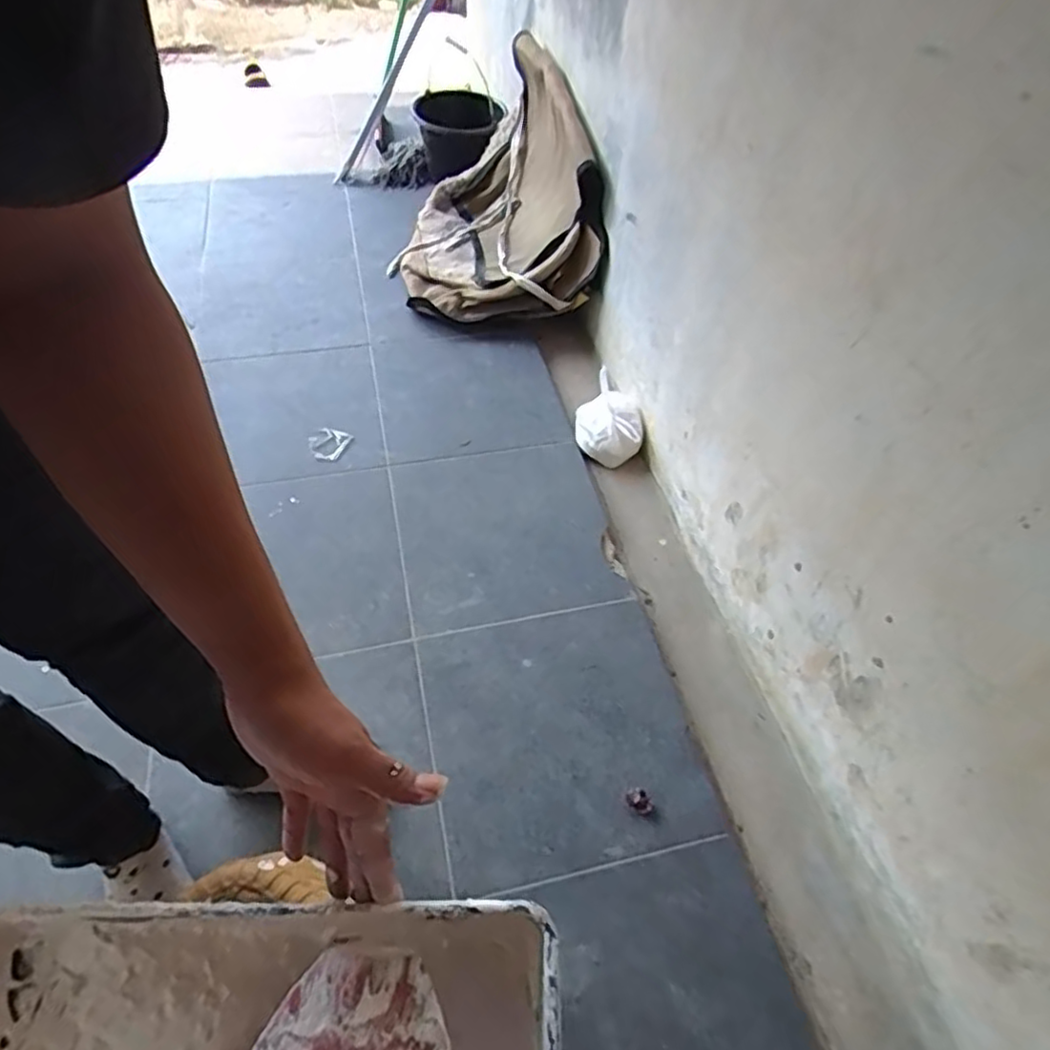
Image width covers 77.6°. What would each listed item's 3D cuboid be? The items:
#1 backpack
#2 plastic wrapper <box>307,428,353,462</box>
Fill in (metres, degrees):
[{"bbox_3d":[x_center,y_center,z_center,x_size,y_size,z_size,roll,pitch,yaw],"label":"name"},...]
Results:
[{"bbox_3d":[-0.091,-0.815,1.607,0.465,0.449,0.600,-1,53,-6],"label":"backpack"},{"bbox_3d":[-0.407,-0.166,1.343,0.079,0.010,0.084,3,52,-4],"label":"plastic wrapper"}]

